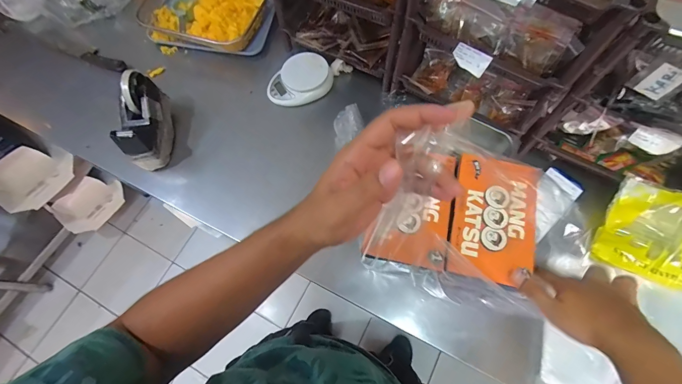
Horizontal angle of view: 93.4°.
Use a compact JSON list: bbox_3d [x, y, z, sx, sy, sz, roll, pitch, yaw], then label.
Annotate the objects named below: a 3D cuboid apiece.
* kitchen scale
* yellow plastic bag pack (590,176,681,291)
[{"bbox_3d":[-0.099,-0.261,0.747,0.155,0.050,0.116,-27,71,-8],"label":"kitchen scale"},{"bbox_3d":[0.543,0.071,0.554,0.142,0.032,0.156,23,101,33],"label":"yellow plastic bag pack"}]

